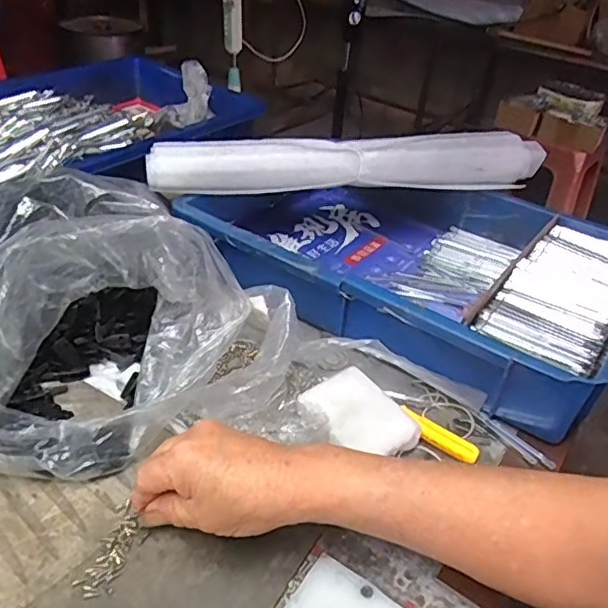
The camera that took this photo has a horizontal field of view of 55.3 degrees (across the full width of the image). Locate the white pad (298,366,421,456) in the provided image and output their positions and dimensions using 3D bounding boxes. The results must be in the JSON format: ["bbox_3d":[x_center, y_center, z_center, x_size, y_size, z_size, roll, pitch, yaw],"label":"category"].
[{"bbox_3d":[0.045,0.085,0.450,0.064,0.019,0.077,-21,44,-33],"label":"white pad"}]

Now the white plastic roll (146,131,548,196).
[{"bbox_3d":[0.057,-0.152,0.632,0.431,0.057,0.044,-1,36,-12],"label":"white plastic roll"}]

